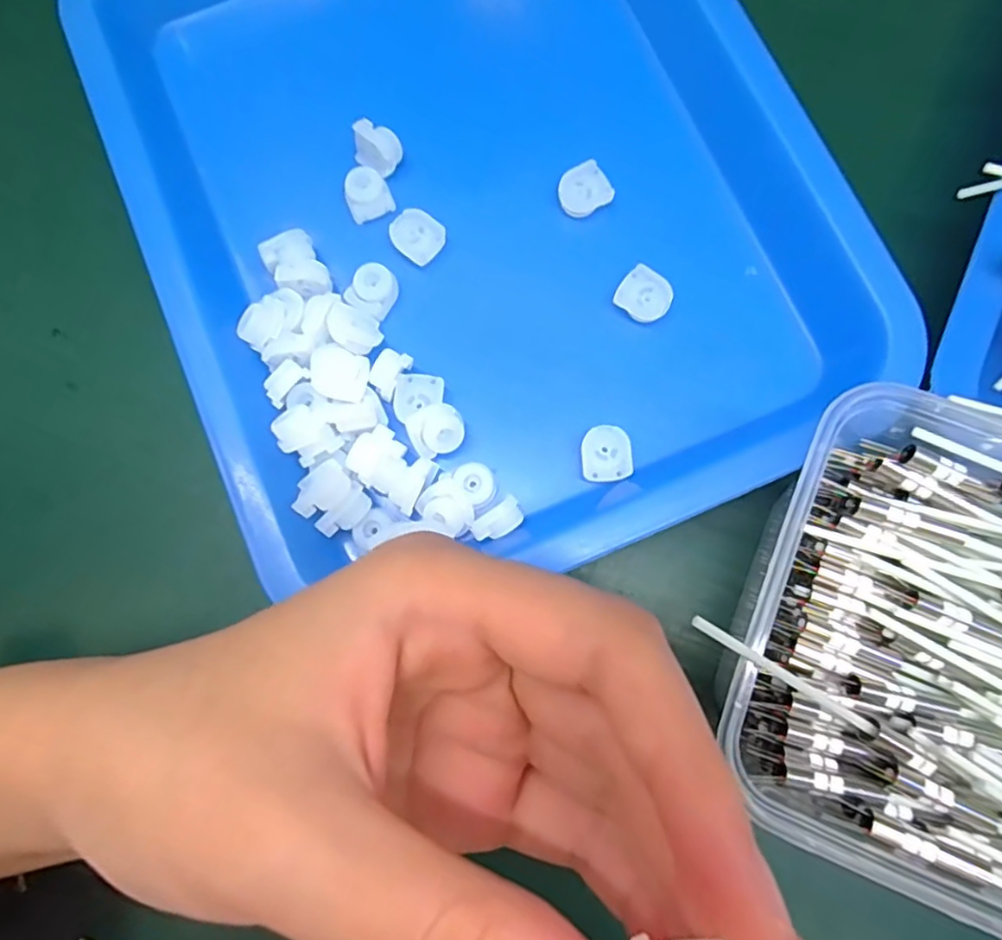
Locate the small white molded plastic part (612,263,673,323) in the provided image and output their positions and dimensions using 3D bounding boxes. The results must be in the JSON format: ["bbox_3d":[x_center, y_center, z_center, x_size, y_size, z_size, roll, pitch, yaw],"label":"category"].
[{"bbox_3d":[0.051,-0.062,0.226,0.019,0.004,0.017,37,94,-6],"label":"small white molded plastic part"}]

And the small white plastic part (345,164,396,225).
[{"bbox_3d":[-0.050,-0.104,0.237,0.016,0.009,0.017,-22,80,-3],"label":"small white plastic part"}]

